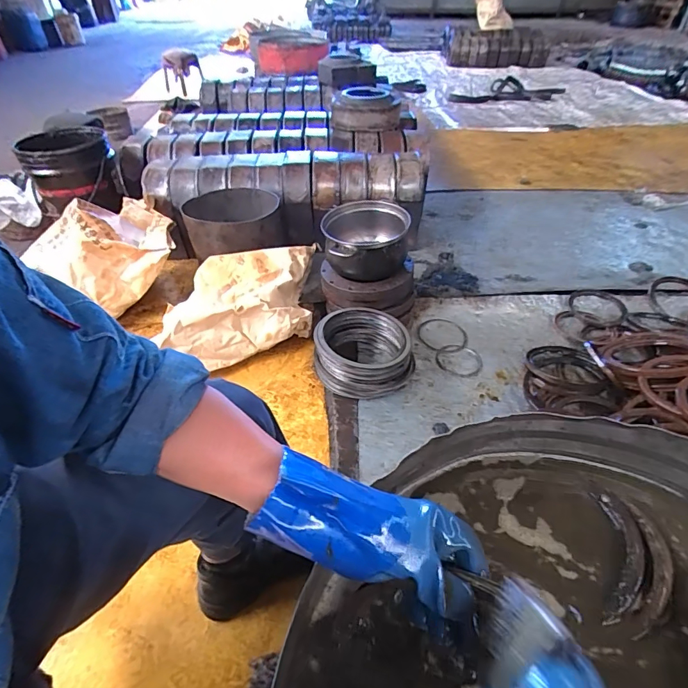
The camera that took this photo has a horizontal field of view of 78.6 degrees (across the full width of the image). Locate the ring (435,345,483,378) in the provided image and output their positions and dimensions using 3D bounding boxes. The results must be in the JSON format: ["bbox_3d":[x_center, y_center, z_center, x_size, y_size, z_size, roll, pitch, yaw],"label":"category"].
[{"bbox_3d":[0.306,0.044,1.110,0.125,0.006,0.115,6,51,-7],"label":"ring"}]

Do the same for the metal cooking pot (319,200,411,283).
[{"bbox_3d":[0.052,-0.276,1.070,0.210,0.101,0.237,8,43,1],"label":"metal cooking pot"}]

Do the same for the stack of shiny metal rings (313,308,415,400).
[{"bbox_3d":[0.049,0.027,1.012,0.232,0.131,0.214,12,44,14],"label":"stack of shiny metal rings"}]

